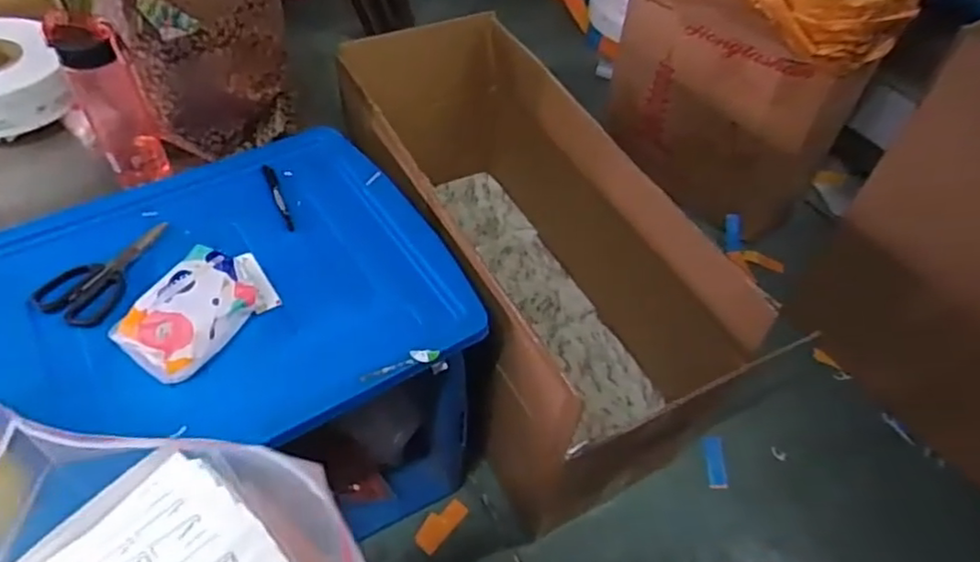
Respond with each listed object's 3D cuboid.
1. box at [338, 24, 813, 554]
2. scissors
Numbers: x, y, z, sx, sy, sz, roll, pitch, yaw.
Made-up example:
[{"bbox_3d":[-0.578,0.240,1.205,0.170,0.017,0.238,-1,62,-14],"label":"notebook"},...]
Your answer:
[{"bbox_3d":[0.029,-0.090,1.070,0.352,0.395,0.847,-19,55,-19],"label":"box"},{"bbox_3d":[-0.450,-0.019,0.741,0.087,0.005,0.159,18,52,9],"label":"scissors"}]

